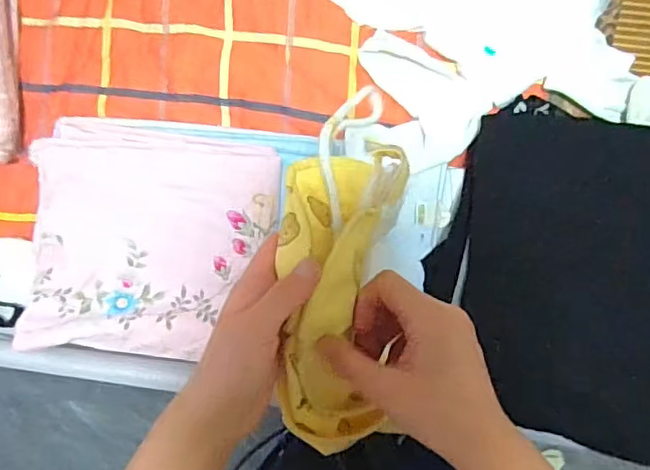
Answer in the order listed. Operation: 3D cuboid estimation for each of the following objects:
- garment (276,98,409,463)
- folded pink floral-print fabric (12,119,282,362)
[{"bbox_3d":[0.011,0.014,0.395,0.071,0.090,0.250,6,84,6],"label":"garment"},{"bbox_3d":[-0.194,0.008,0.656,0.266,0.031,0.245,5,92,-2],"label":"folded pink floral-print fabric"}]

